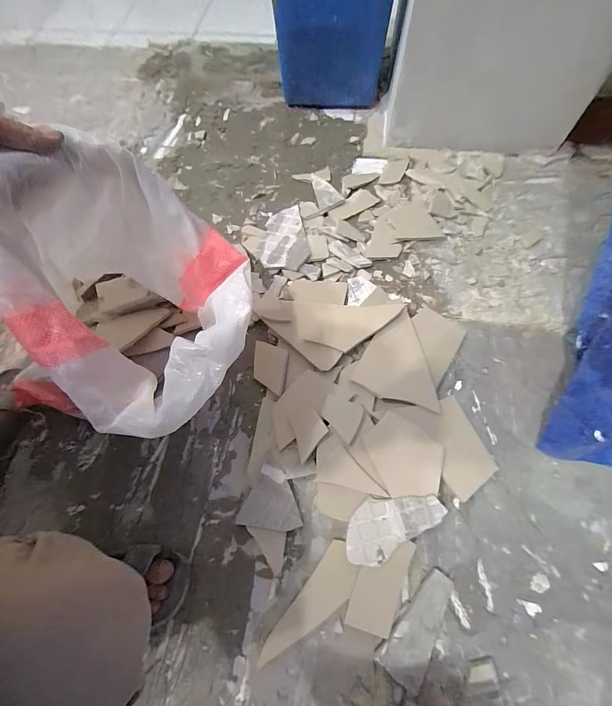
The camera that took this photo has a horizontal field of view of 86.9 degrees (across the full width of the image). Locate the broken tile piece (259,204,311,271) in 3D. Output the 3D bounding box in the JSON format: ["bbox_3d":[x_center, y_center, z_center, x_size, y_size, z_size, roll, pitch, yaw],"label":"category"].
[{"bbox_3d":[-0.055,-0.266,0.740,0.108,0.018,0.182,-11,67,-2],"label":"broken tile piece"}]

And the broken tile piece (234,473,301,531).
[{"bbox_3d":[-0.056,0.248,0.532,0.097,0.004,0.075,7,67,2],"label":"broken tile piece"}]

